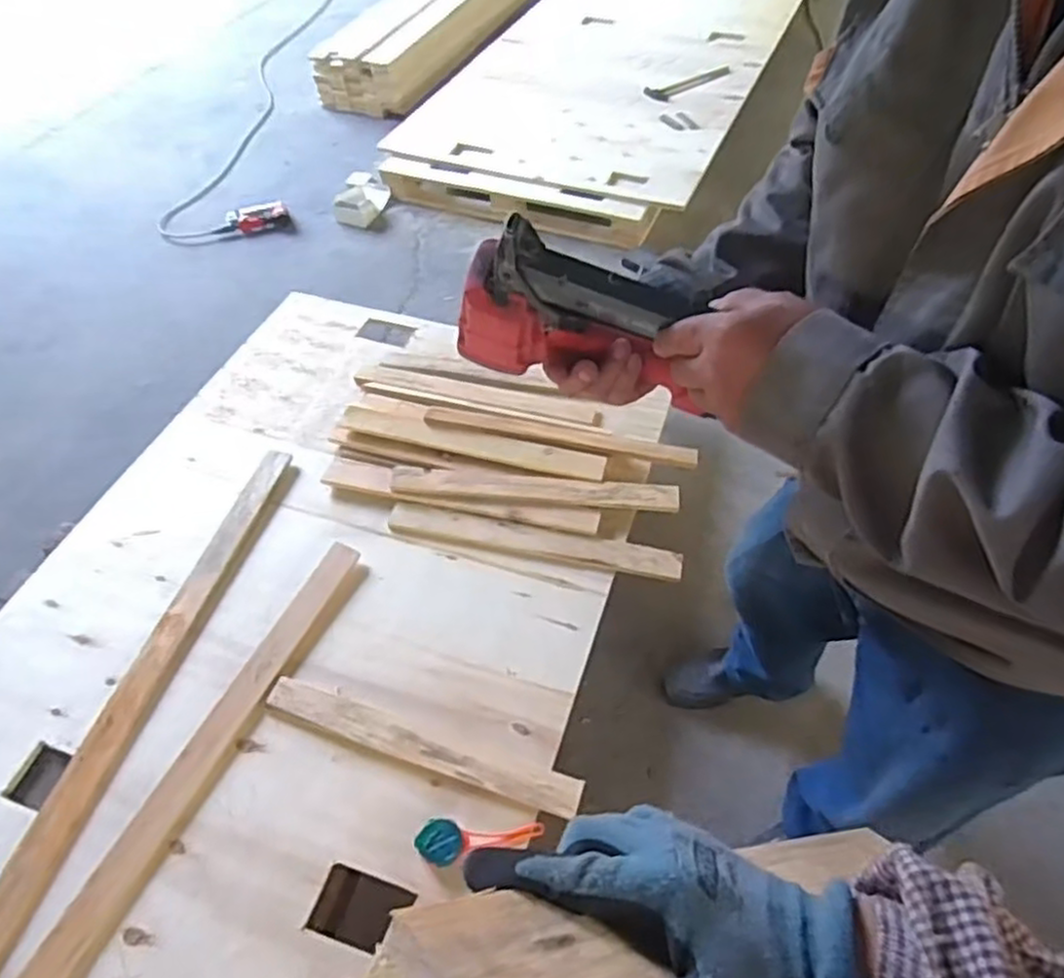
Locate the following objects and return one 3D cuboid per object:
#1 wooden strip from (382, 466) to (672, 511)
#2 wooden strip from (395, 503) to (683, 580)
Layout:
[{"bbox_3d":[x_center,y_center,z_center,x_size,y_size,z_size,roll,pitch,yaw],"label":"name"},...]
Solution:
[{"bbox_3d":[0.003,0.000,1.468,0.583,0.023,0.067,4,53,4],"label":"wooden strip"},{"bbox_3d":[0.001,0.100,1.418,0.576,0.021,0.063,10,54,8],"label":"wooden strip"}]

